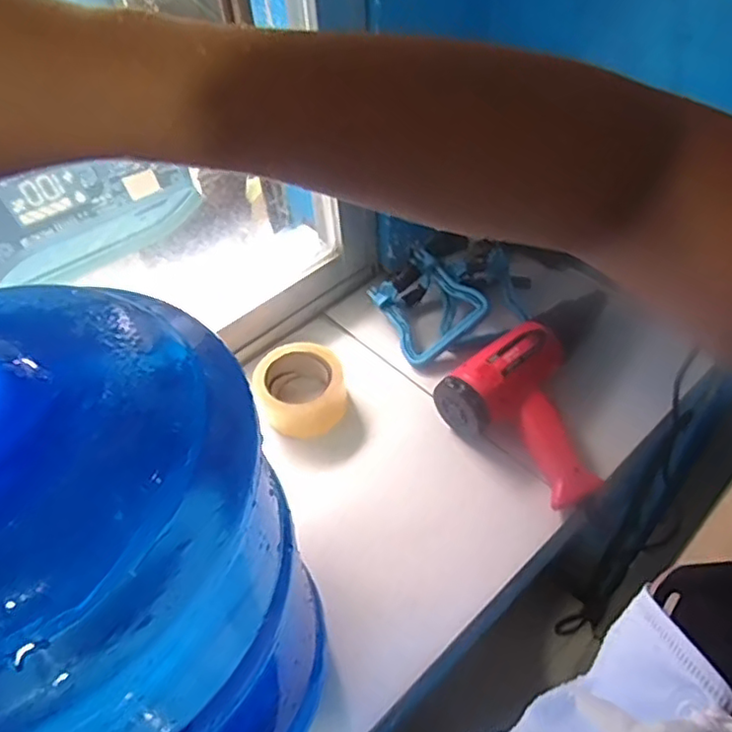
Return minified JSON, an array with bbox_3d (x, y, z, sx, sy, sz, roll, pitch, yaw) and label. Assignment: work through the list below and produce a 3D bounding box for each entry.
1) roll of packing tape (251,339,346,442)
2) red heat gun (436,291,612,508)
[{"bbox_3d":[-0.076,0.029,0.736,0.105,0.056,0.110,-3,49,3],"label":"roll of packing tape"},{"bbox_3d":[0.228,0.021,0.703,0.235,0.079,0.180,-37,56,-23],"label":"red heat gun"}]

